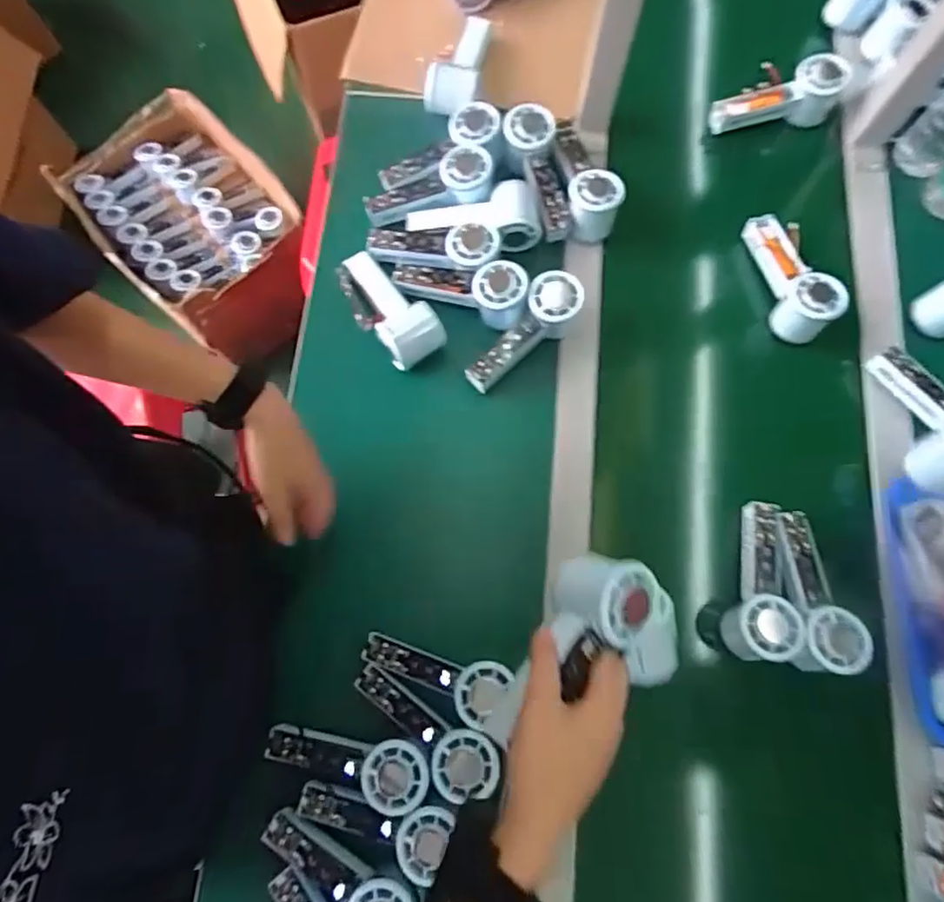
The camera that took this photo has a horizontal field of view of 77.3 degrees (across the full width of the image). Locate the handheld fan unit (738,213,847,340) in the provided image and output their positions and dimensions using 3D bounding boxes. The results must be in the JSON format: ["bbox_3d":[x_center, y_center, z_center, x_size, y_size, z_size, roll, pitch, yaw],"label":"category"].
[{"bbox_3d":[0.347,-0.198,0.658,0.059,0.053,0.149,-27,76,-7],"label":"handheld fan unit"}]

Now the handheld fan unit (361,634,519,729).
[{"bbox_3d":[-0.034,0.209,0.547,0.141,0.018,0.054,12,74,20],"label":"handheld fan unit"}]

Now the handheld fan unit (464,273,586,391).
[{"bbox_3d":[0.058,-0.127,0.650,0.154,0.050,0.051,-46,79,6],"label":"handheld fan unit"}]

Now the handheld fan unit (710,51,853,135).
[{"bbox_3d":[0.376,-0.440,0.738,0.157,0.054,0.065,-11,74,13],"label":"handheld fan unit"}]

